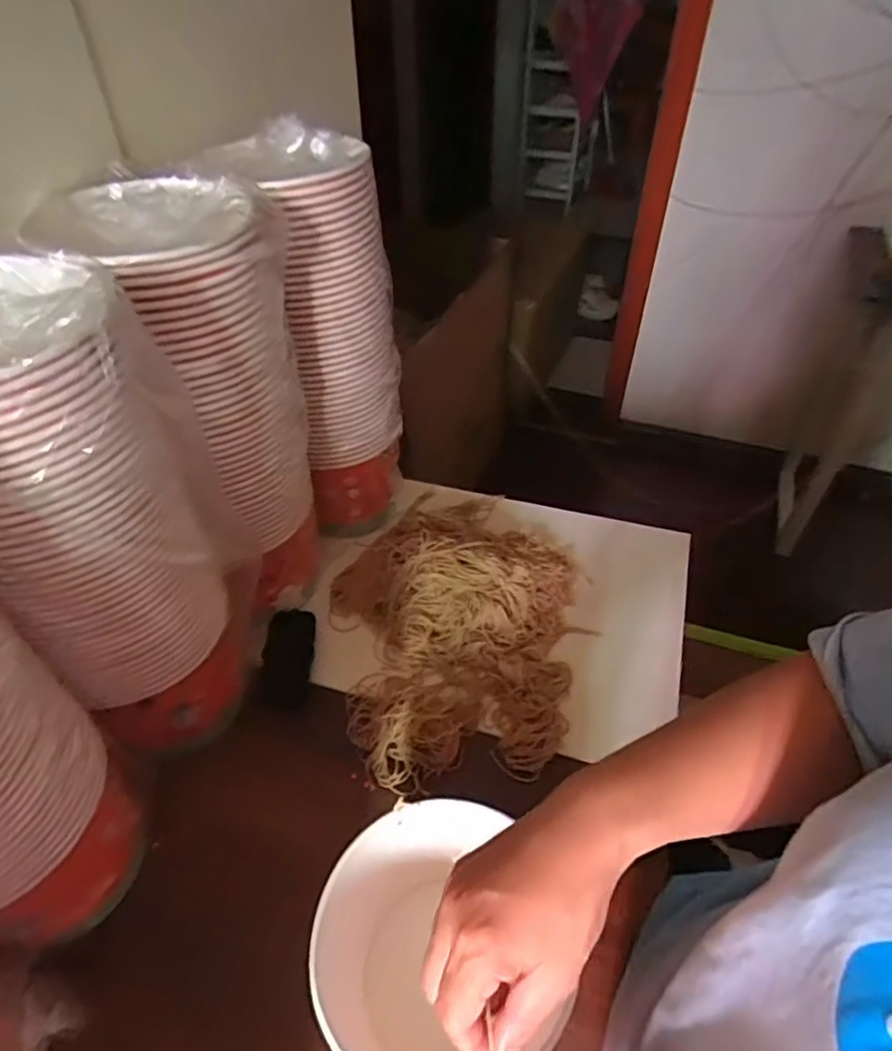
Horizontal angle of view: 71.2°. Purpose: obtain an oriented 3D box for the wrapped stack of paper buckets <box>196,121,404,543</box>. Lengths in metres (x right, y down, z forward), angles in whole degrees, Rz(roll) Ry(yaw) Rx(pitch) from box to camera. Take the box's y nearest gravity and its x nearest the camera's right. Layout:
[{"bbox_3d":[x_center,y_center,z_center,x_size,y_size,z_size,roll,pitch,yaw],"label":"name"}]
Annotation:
[{"bbox_3d":[-0.134,-0.176,0.693,0.135,0.418,0.139,23,50,21],"label":"wrapped stack of paper buckets"}]

